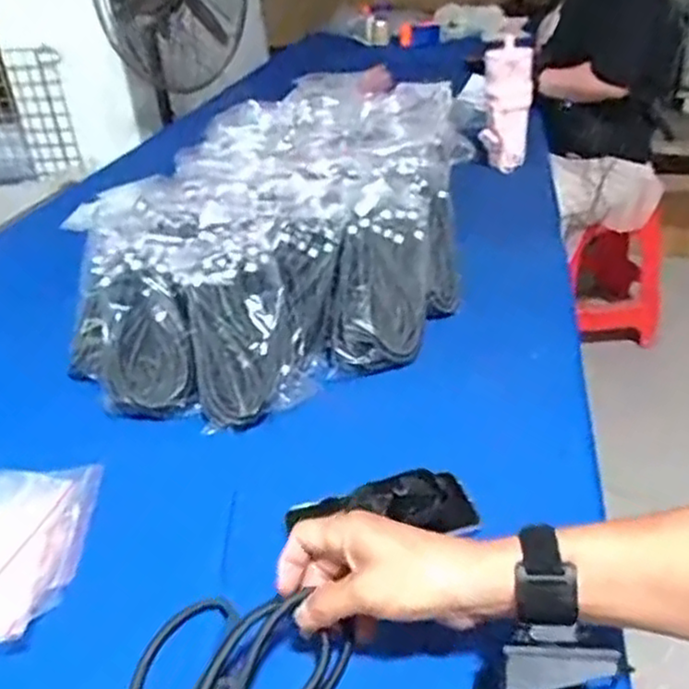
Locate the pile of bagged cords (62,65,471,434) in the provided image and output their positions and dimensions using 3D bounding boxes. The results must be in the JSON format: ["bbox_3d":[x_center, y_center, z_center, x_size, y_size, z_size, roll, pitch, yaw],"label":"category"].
[{"bbox_3d":[-0.061,-0.159,0.963,0.403,0.169,0.639,4,32,16],"label":"pile of bagged cords"}]

